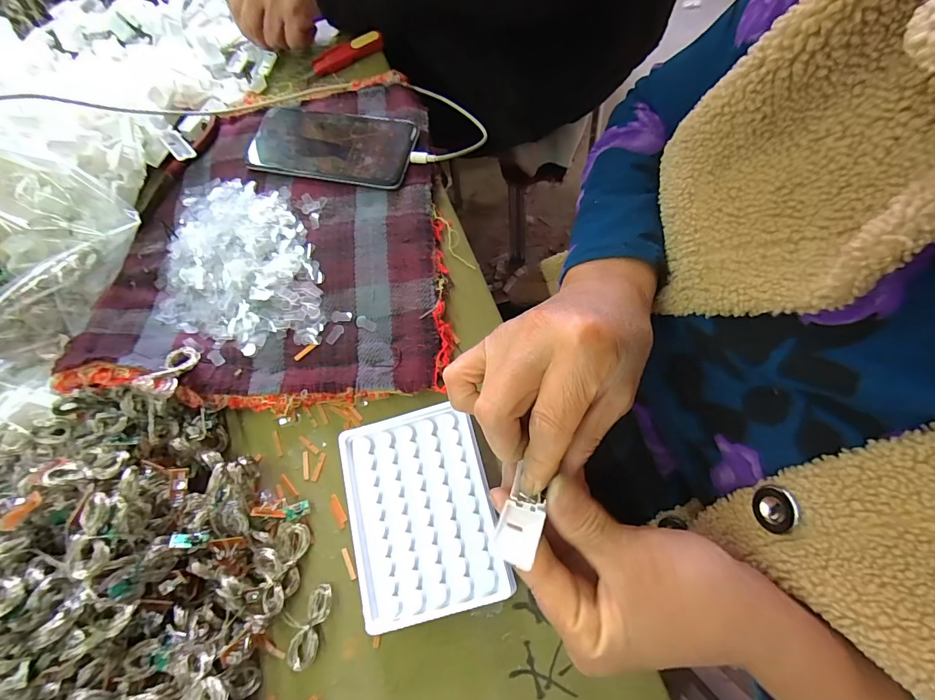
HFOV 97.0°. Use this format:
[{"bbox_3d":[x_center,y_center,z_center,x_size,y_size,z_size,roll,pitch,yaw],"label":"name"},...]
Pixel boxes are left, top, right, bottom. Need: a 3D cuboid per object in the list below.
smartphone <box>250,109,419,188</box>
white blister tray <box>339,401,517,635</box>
[{"bbox_3d":[-0.131,-0.200,0.397,0.162,0.015,0.079,11,73,11],"label":"smartphone"},{"bbox_3d":[-0.033,0.108,0.284,0.098,0.019,0.129,-16,70,2],"label":"white blister tray"}]

